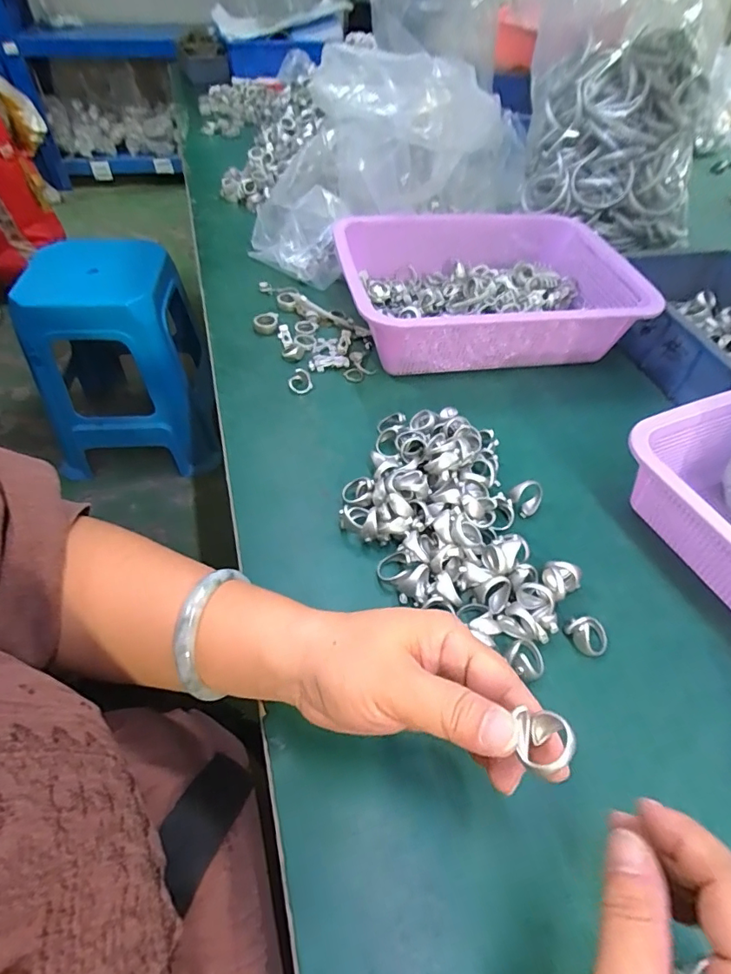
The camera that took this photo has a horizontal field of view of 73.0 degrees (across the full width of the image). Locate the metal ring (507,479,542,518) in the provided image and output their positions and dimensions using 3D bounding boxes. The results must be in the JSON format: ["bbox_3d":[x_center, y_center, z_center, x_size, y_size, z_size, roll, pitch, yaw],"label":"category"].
[{"bbox_3d":[0.130,0.007,0.398,0.026,0.023,0.022,28,53,18],"label":"metal ring"}]

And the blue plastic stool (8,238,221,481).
[{"bbox_3d":[-0.597,-0.312,1.235,0.364,0.485,0.373,-12,52,-13],"label":"blue plastic stool"}]

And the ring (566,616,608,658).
[{"bbox_3d":[0.149,0.098,0.327,0.021,0.018,0.026,-20,54,-20],"label":"ring"}]

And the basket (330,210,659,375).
[{"bbox_3d":[0.133,-0.213,0.547,0.290,0.081,0.222,-6,51,-10],"label":"basket"}]

